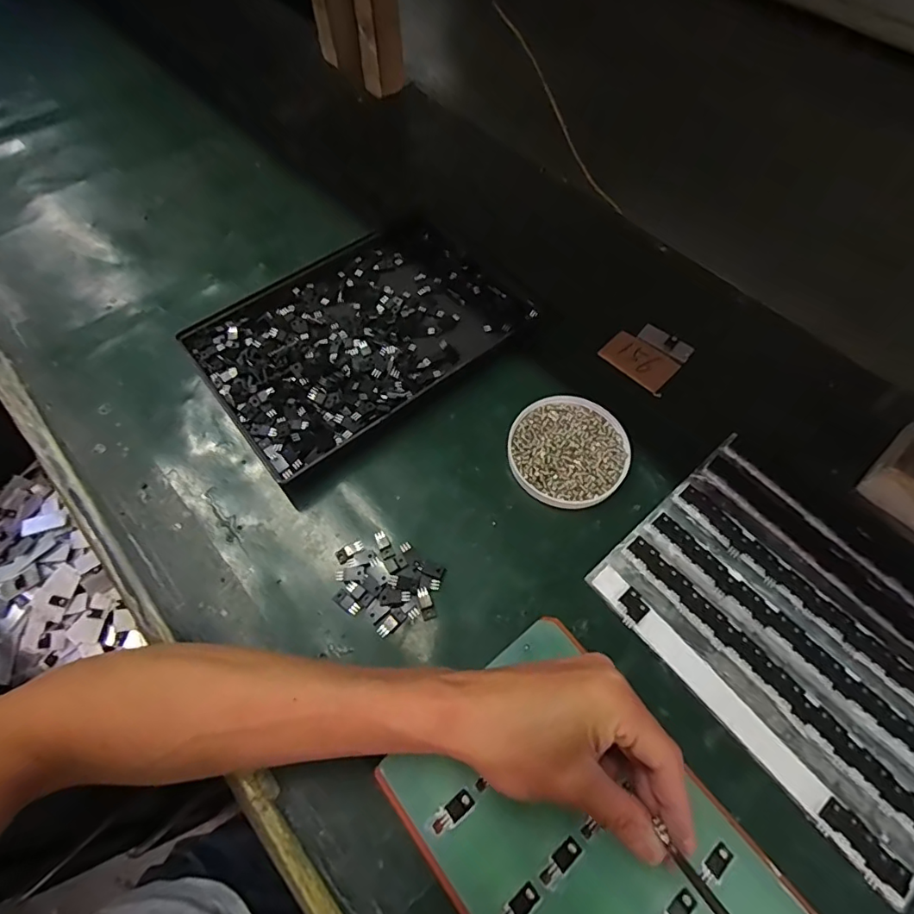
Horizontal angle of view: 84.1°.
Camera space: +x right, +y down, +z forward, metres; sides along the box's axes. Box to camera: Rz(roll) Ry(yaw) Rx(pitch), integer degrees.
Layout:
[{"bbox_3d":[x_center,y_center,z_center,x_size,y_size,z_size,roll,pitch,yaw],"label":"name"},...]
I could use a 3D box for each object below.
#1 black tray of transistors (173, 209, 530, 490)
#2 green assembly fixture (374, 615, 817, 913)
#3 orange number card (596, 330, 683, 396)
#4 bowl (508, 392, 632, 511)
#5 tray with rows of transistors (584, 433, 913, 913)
[{"bbox_3d":[-0.088,-0.119,0.479,0.278,0.026,0.194,-36,68,-17],"label":"black tray of transistors"},{"bbox_3d":[0.086,0.237,0.289,0.147,0.030,0.245,-36,68,-16],"label":"green assembly fixture"},{"bbox_3d":[0.172,-0.091,0.480,0.066,0.007,0.045,39,69,18],"label":"orange number card"},{"bbox_3d":[0.093,-0.006,0.426,0.095,0.012,0.100,0,63,0],"label":"bowl"},{"bbox_3d":[0.239,0.123,0.358,0.175,0.011,0.243,-37,68,-17],"label":"tray with rows of transistors"}]

